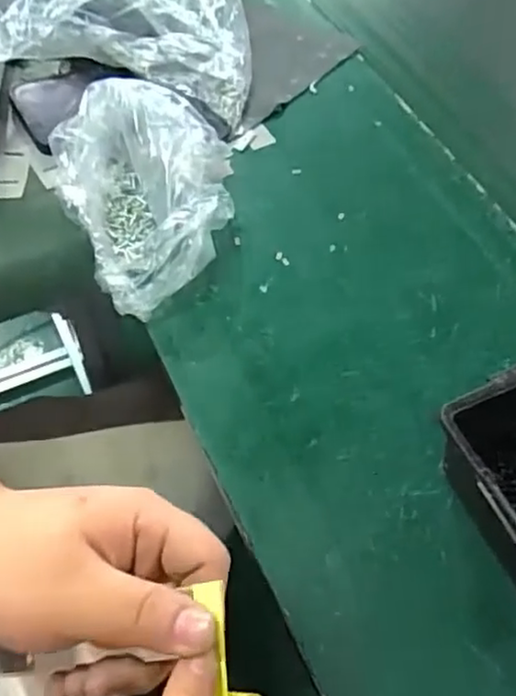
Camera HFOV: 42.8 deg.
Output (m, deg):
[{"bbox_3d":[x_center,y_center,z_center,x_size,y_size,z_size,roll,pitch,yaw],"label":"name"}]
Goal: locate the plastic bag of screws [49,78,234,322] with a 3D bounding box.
[{"bbox_3d":[-0.074,-0.104,0.451,0.122,0.065,0.159,-7,59,-9],"label":"plastic bag of screws"}]

